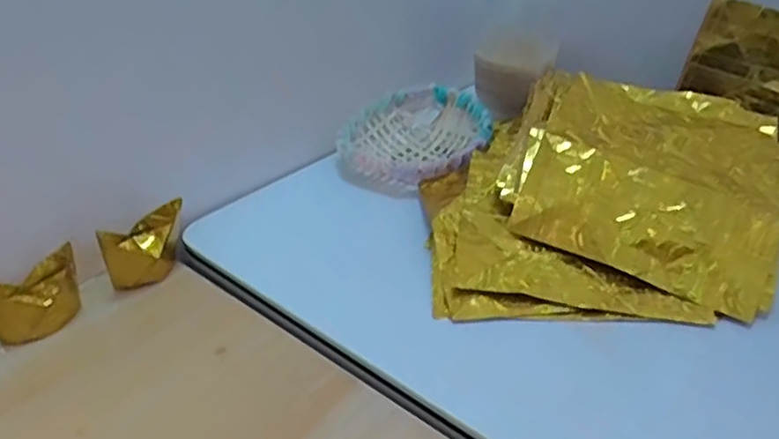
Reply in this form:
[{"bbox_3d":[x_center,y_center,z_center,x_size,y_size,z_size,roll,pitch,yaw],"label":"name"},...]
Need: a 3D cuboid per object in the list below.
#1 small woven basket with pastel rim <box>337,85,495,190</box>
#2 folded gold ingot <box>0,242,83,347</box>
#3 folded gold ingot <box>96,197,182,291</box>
[{"bbox_3d":[0.023,-0.068,0.545,0.119,0.041,0.119,5,33,8],"label":"small woven basket with pastel rim"},{"bbox_3d":[-0.211,0.046,0.388,0.053,0.042,0.030,-21,38,-29],"label":"folded gold ingot"},{"bbox_3d":[-0.157,0.017,0.423,0.052,0.042,0.032,-15,36,-21],"label":"folded gold ingot"}]

